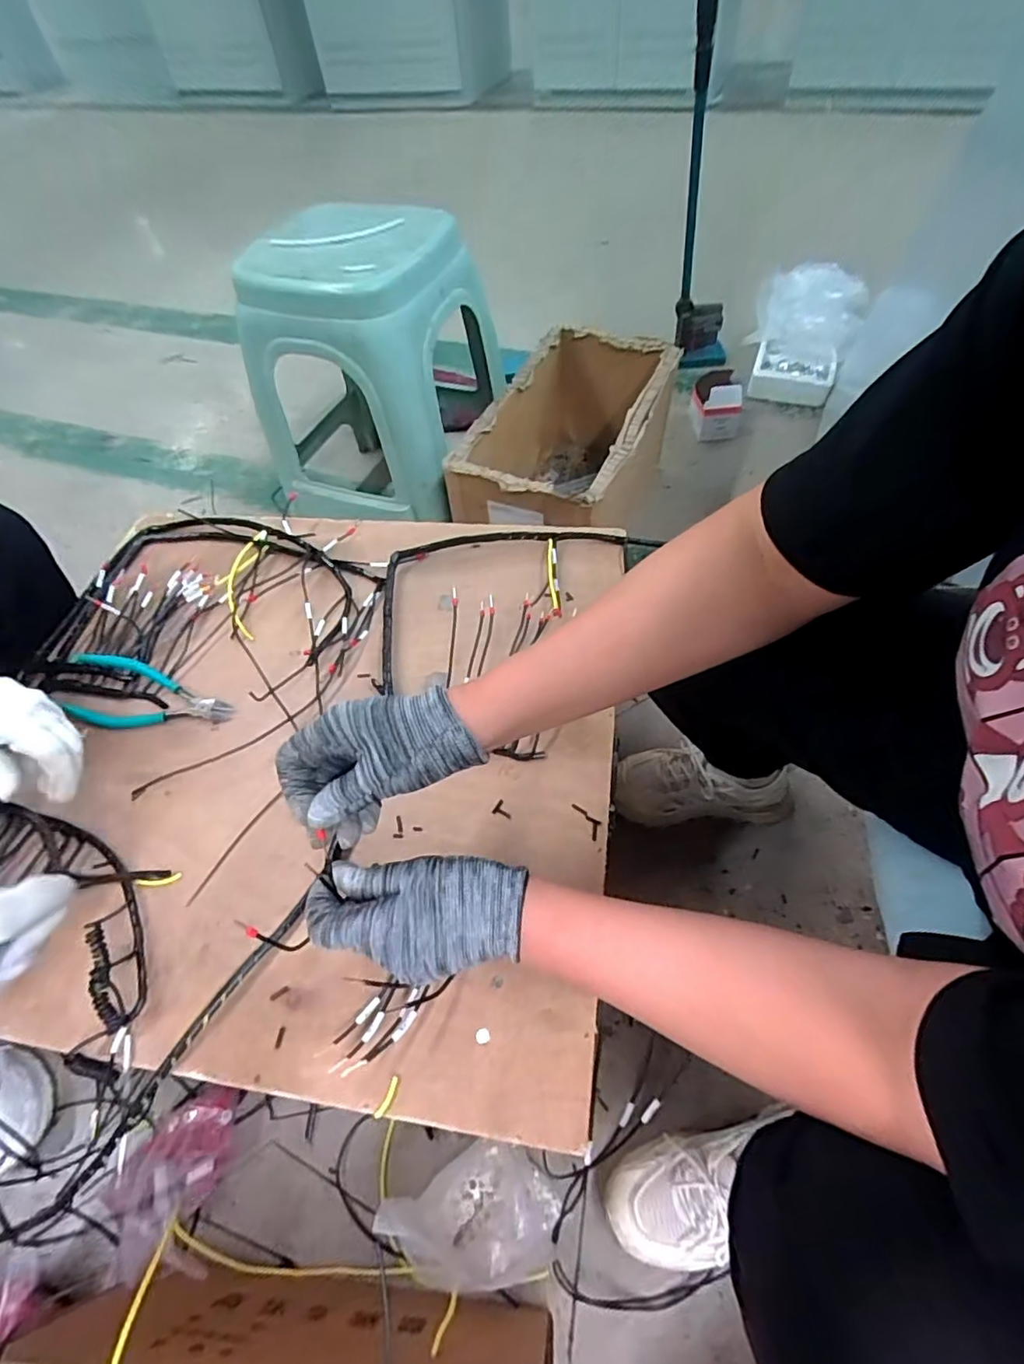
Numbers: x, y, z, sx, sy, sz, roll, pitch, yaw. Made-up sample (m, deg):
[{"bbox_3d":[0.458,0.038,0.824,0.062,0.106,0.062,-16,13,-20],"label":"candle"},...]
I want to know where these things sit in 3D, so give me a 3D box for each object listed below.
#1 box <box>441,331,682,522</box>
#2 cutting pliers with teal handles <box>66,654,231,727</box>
[{"bbox_3d":[0.096,-0.396,1.060,0.283,0.244,0.464,16,59,16],"label":"box"},{"bbox_3d":[-0.381,0.011,0.612,0.180,0.030,0.072,5,57,7],"label":"cutting pliers with teal handles"}]

